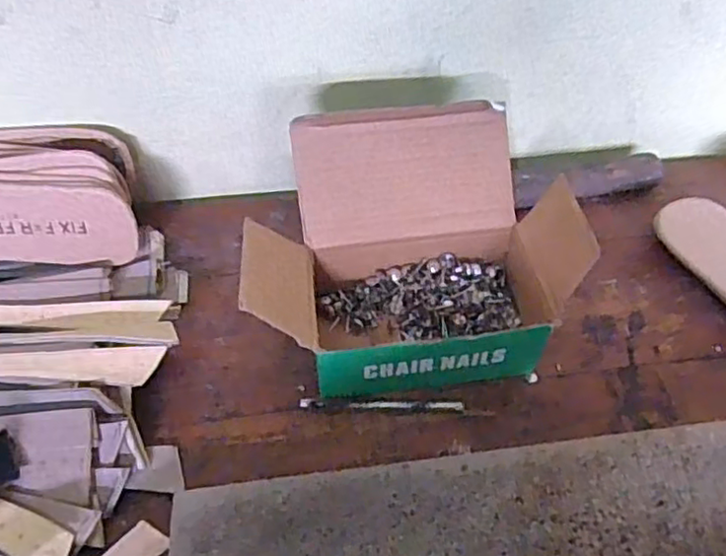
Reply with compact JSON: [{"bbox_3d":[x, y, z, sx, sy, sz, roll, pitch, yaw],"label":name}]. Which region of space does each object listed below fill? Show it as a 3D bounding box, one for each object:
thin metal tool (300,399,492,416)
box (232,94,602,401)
[{"bbox_3d":[0.017,0.067,0.349,0.099,0.008,0.008,0,53,1],"label":"thin metal tool"},{"bbox_3d":[0.024,-0.012,0.354,0.163,0.097,0.119,-6,53,-4],"label":"box"}]

